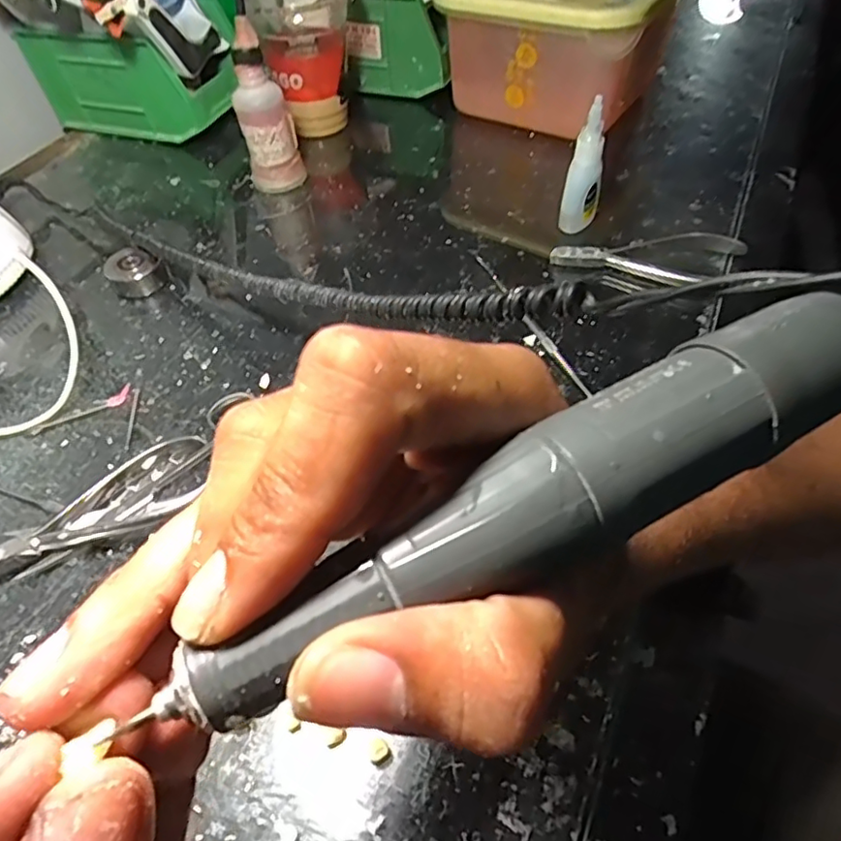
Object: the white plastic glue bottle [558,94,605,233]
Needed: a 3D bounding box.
[{"bbox_3d":[0.110,-0.168,0.400,0.022,0.086,0.023,15,54,16],"label":"white plastic glue bottle"}]

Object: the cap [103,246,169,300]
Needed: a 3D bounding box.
[{"bbox_3d":[-0.200,-0.103,0.417,0.034,0.021,0.034,-2,51,3],"label":"cap"}]

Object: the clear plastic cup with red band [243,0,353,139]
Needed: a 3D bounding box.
[{"bbox_3d":[-0.095,-0.321,0.522,0.080,0.114,0.080,-8,51,-2],"label":"clear plastic cup with red band"}]

